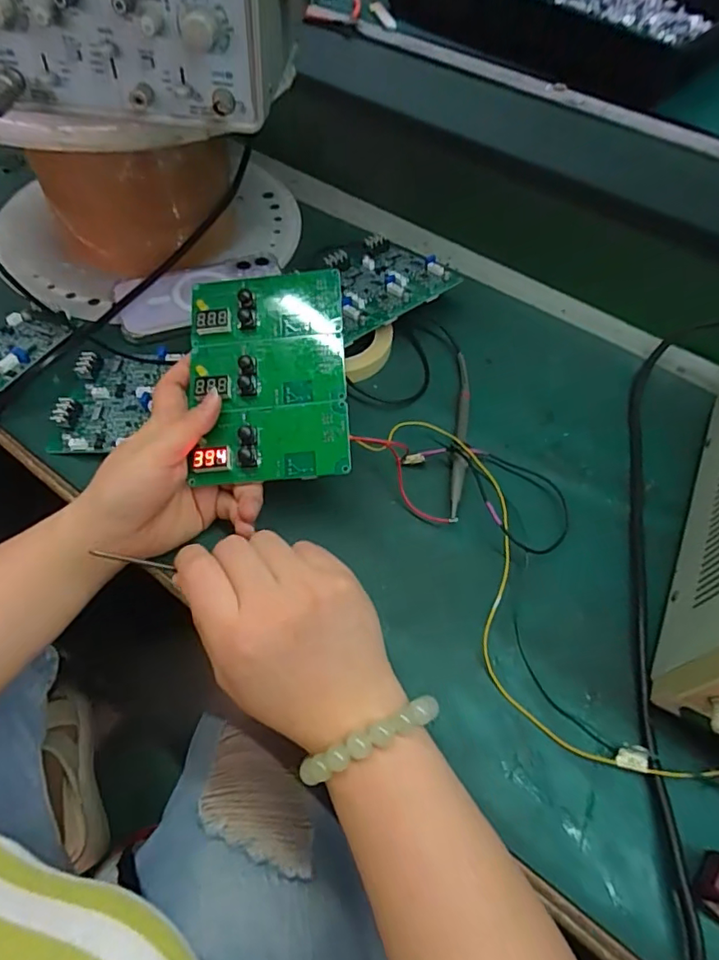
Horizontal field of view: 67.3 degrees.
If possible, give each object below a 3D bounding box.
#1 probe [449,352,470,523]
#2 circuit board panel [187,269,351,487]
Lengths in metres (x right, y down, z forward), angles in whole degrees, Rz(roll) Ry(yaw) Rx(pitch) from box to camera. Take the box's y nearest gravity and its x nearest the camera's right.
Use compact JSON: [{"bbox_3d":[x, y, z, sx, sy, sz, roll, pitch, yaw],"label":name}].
[{"bbox_3d":[0.080,-0.040,0.423,0.012,0.007,0.165,8,55,3],"label":"probe"},{"bbox_3d":[-0.061,-0.072,0.360,0.102,0.010,0.145,-4,75,2],"label":"circuit board panel"}]

